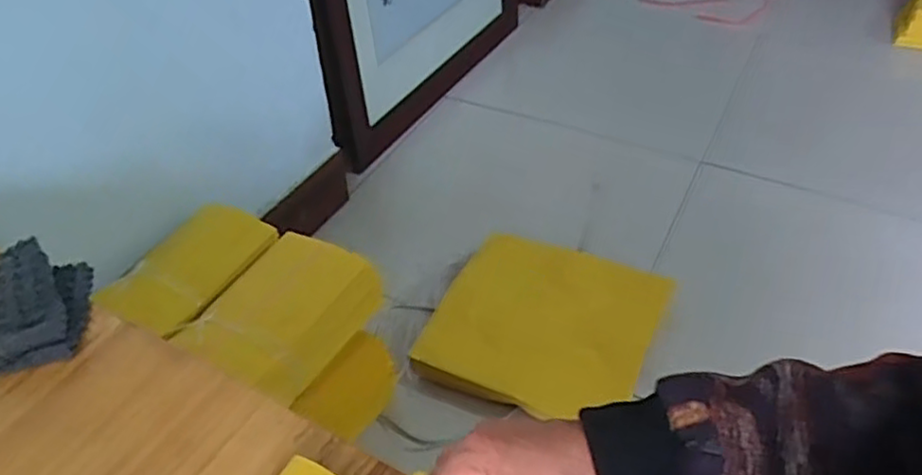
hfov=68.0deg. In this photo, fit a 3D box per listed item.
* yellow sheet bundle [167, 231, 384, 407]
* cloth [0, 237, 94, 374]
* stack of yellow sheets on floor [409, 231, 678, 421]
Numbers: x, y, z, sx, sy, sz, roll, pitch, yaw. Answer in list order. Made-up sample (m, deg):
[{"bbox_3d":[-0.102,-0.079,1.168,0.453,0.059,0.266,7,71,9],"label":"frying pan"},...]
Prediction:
[{"bbox_3d":[-0.206,0.091,0.800,0.147,0.070,0.203,22,48,24],"label":"yellow sheet bundle"},{"bbox_3d":[-0.325,0.049,0.523,0.067,0.031,0.110,-12,44,-11],"label":"cloth"},{"bbox_3d":[0.127,0.129,1.033,0.302,0.046,0.288,23,66,12],"label":"stack of yellow sheets on floor"}]

